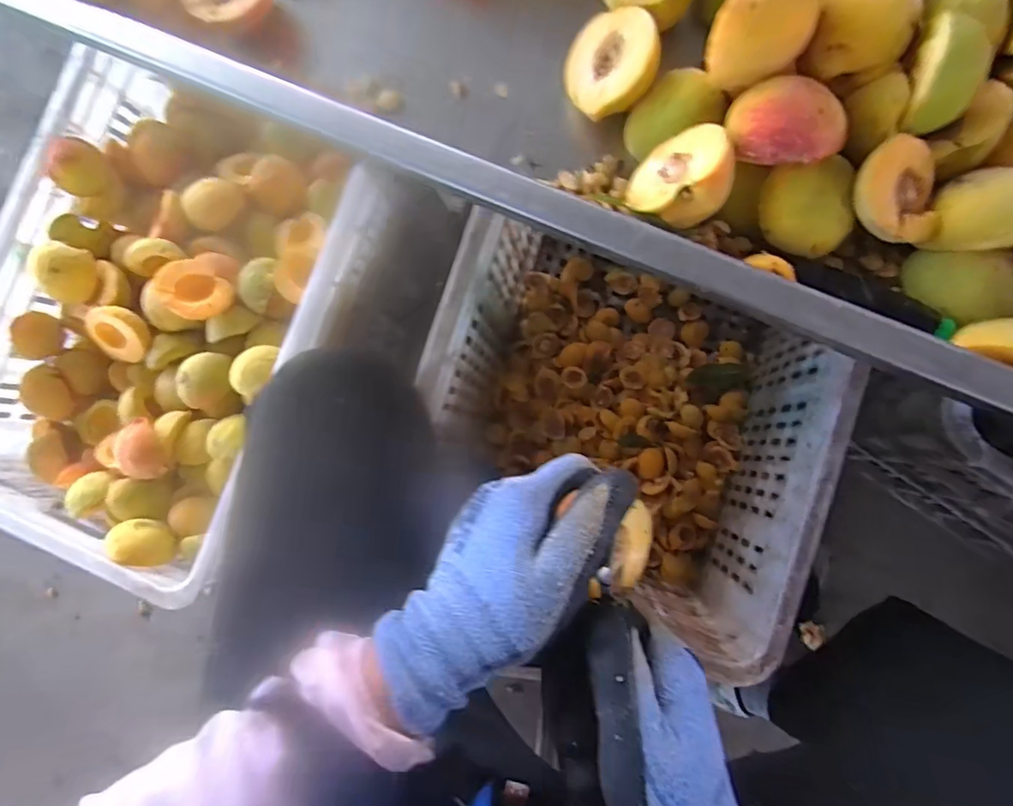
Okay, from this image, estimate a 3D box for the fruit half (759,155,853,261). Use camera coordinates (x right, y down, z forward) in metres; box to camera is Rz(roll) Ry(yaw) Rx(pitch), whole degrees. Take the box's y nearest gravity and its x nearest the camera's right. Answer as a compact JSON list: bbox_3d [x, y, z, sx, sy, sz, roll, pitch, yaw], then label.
[{"bbox_3d":[0.169,-0.111,0.307,0.048,0.025,0.050,-1,116,15],"label":"fruit half"}]

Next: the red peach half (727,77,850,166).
[{"bbox_3d":[0.149,-0.149,0.281,0.055,0.021,0.045,-6,84,5],"label":"red peach half"}]

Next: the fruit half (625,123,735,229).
[{"bbox_3d":[0.101,-0.132,0.313,0.059,0.025,0.059,-27,46,26],"label":"fruit half"}]

